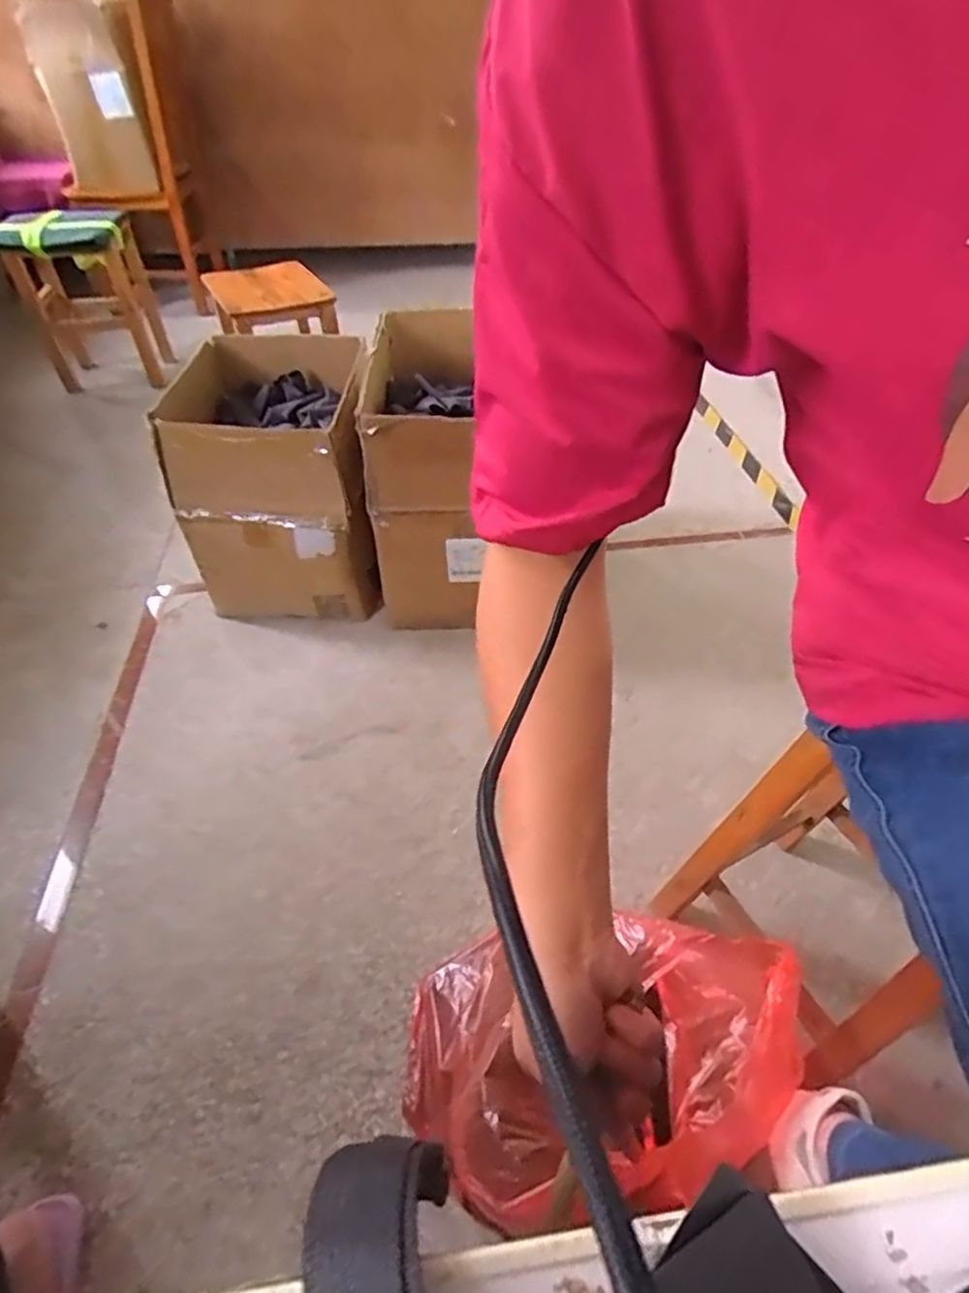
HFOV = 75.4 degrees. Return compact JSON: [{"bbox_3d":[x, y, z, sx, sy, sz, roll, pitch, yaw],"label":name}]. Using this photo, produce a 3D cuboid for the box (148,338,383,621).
[{"bbox_3d":[-0.411,-0.360,1.344,0.346,0.442,0.503,-3,46,-3],"label":"box"}]

